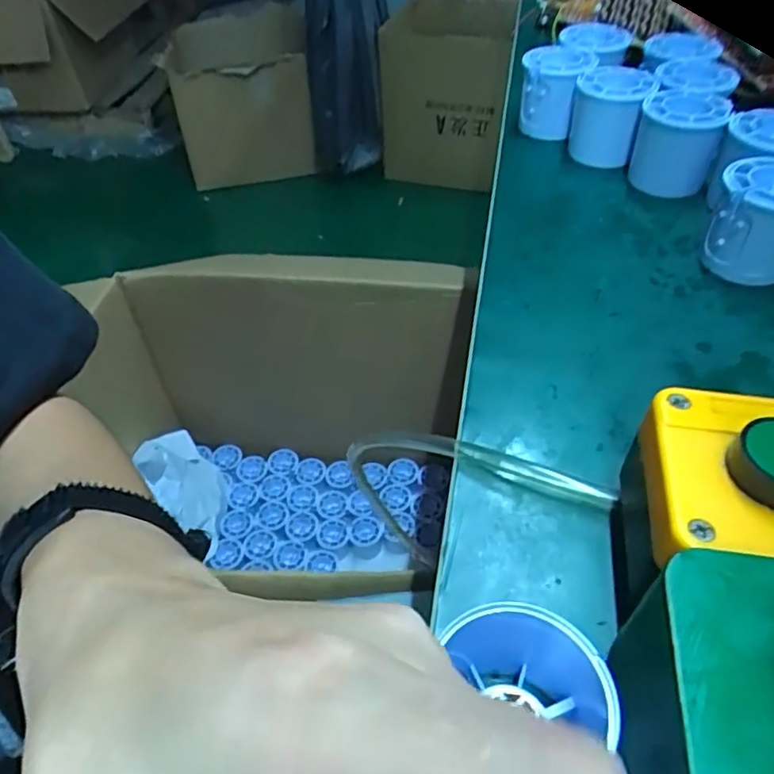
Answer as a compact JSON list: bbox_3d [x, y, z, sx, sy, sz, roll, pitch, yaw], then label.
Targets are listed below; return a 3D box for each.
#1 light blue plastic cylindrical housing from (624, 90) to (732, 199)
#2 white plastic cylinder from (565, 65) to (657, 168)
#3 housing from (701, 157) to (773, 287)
[{"bbox_3d":[0.201,-0.170,0.425,0.053,0.055,0.055,22,50,20],"label":"light blue plastic cylindrical housing"},{"bbox_3d":[0.162,-0.197,0.452,0.053,0.056,0.060,14,48,14],"label":"white plastic cylinder"},{"bbox_3d":[0.215,-0.096,0.351,0.054,0.055,0.054,27,51,24],"label":"housing"}]

